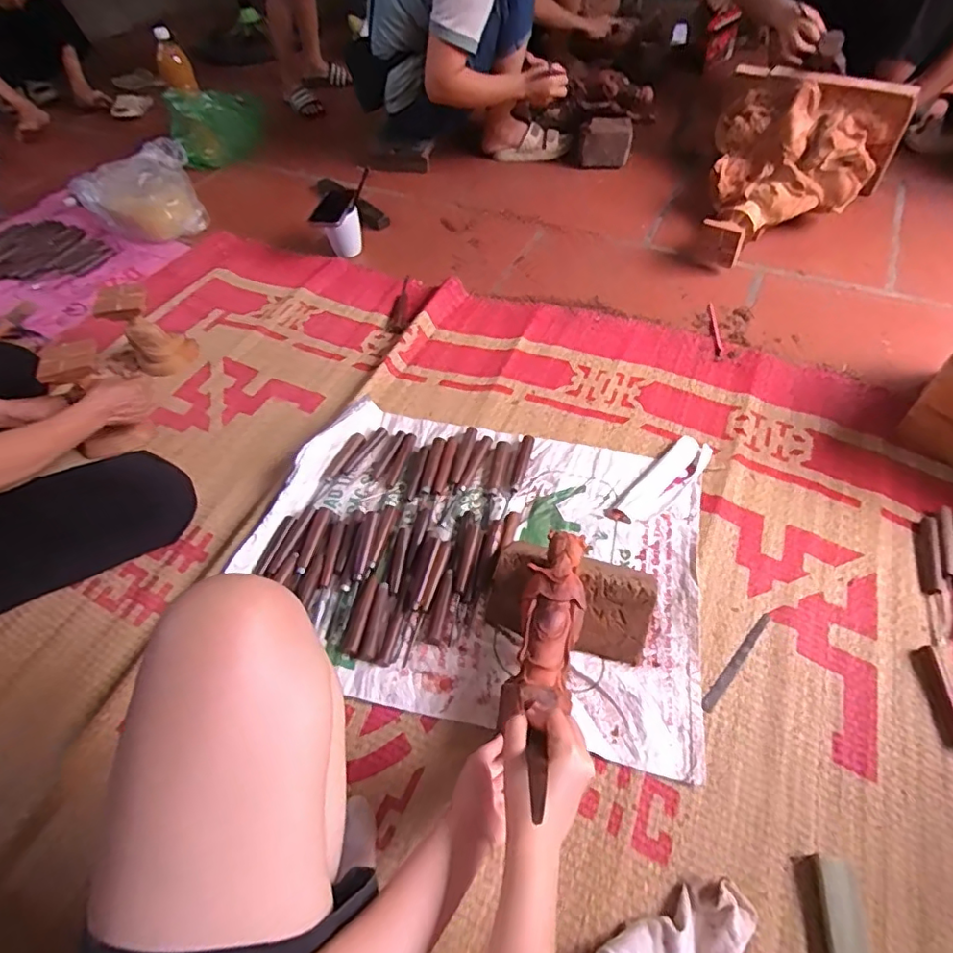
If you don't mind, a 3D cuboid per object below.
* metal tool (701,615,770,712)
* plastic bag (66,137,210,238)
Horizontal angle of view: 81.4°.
[{"bbox_3d":[0.339,0.239,0.720,0.013,0.004,0.162,36,64,26],"label":"metal tool"},{"bbox_3d":[-0.792,-0.671,1.337,0.273,0.159,0.135,-34,59,-18],"label":"plastic bag"}]

